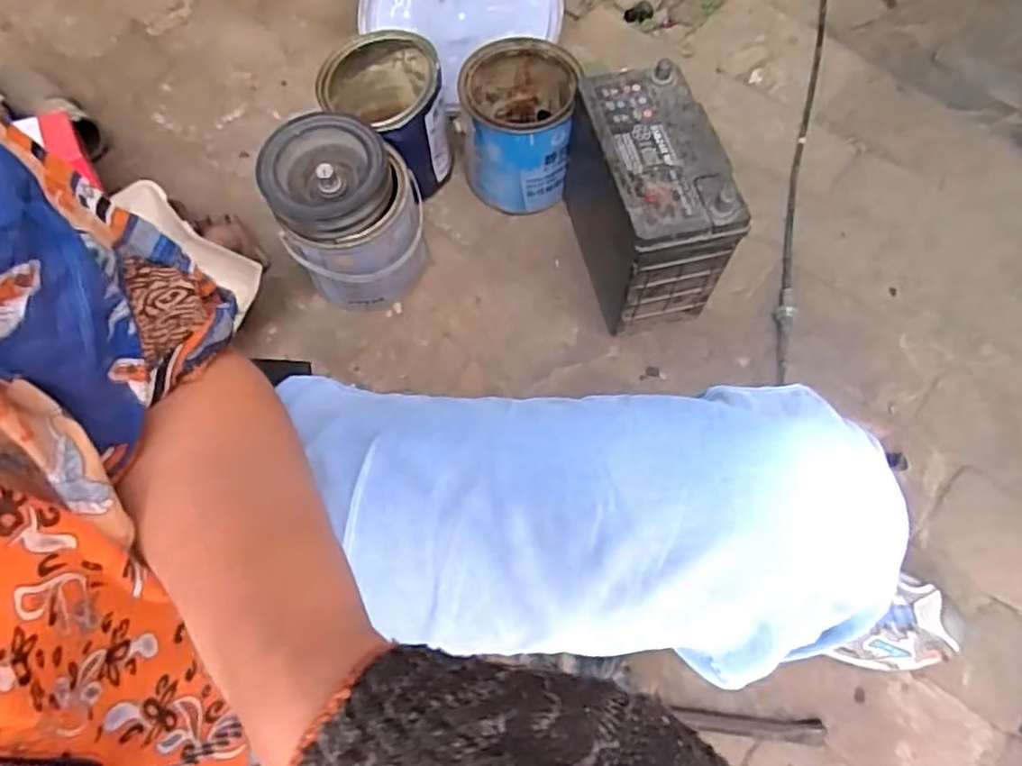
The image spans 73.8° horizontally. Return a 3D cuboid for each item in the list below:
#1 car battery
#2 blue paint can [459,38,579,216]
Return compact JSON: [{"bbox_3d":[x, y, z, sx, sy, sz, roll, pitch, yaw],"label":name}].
[{"bbox_3d":[0.155,-0.211,0.807,0.139,0.208,0.244,-12,73,-3],"label":"car battery"},{"bbox_3d":[0.011,-0.333,0.903,0.142,0.154,0.155,-1,68,2],"label":"blue paint can"}]

